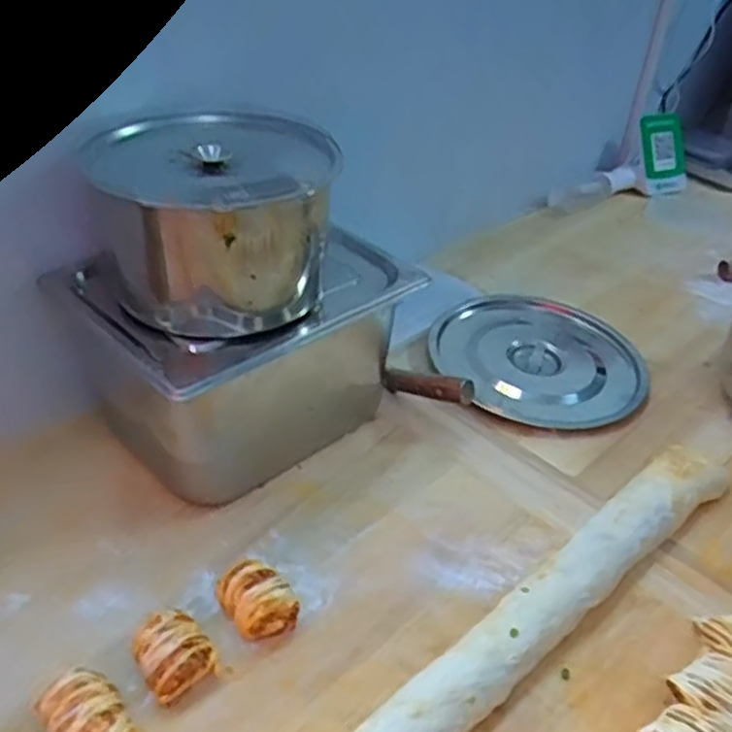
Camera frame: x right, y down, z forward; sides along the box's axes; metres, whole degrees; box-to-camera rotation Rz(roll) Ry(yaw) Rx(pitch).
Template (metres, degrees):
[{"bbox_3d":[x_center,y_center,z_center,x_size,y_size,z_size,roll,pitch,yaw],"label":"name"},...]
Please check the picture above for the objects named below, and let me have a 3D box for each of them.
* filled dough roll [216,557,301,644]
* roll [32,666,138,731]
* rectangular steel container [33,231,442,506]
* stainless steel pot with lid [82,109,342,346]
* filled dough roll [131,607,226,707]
[{"bbox_3d":[-0.094,0.204,0.653,0.056,0.048,0.067,-21,41,-31],"label":"filled dough roll"},{"bbox_3d":[-0.210,0.265,0.561,0.055,0.040,0.080,-27,45,-37],"label":"roll"},{"bbox_3d":[-0.135,-0.012,0.830,0.323,0.205,0.233,-23,42,-33],"label":"rectangular steel container"},{"bbox_3d":[-0.144,-0.137,0.745,0.188,0.168,0.200,3,36,-2],"label":"stainless steel pot with lid"},{"bbox_3d":[-0.157,0.236,0.610,0.060,0.039,0.070,-26,44,-36],"label":"filled dough roll"}]

